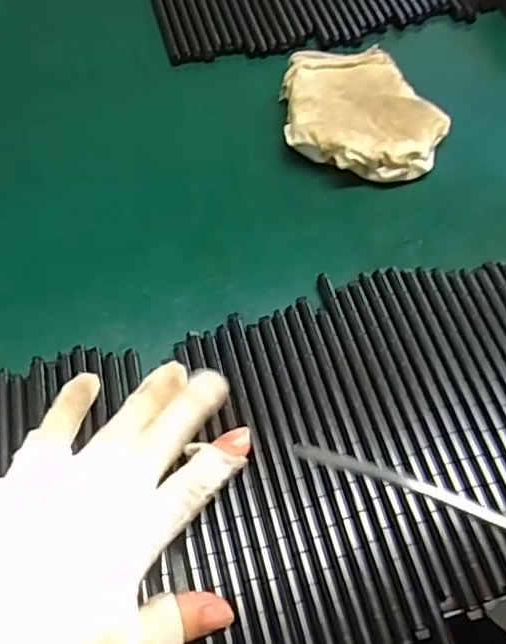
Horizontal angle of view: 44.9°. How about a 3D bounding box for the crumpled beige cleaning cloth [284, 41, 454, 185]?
[{"bbox_3d":[0.070,-0.140,0.402,0.098,0.028,0.111,-3,59,-2],"label":"crumpled beige cleaning cloth"}]

